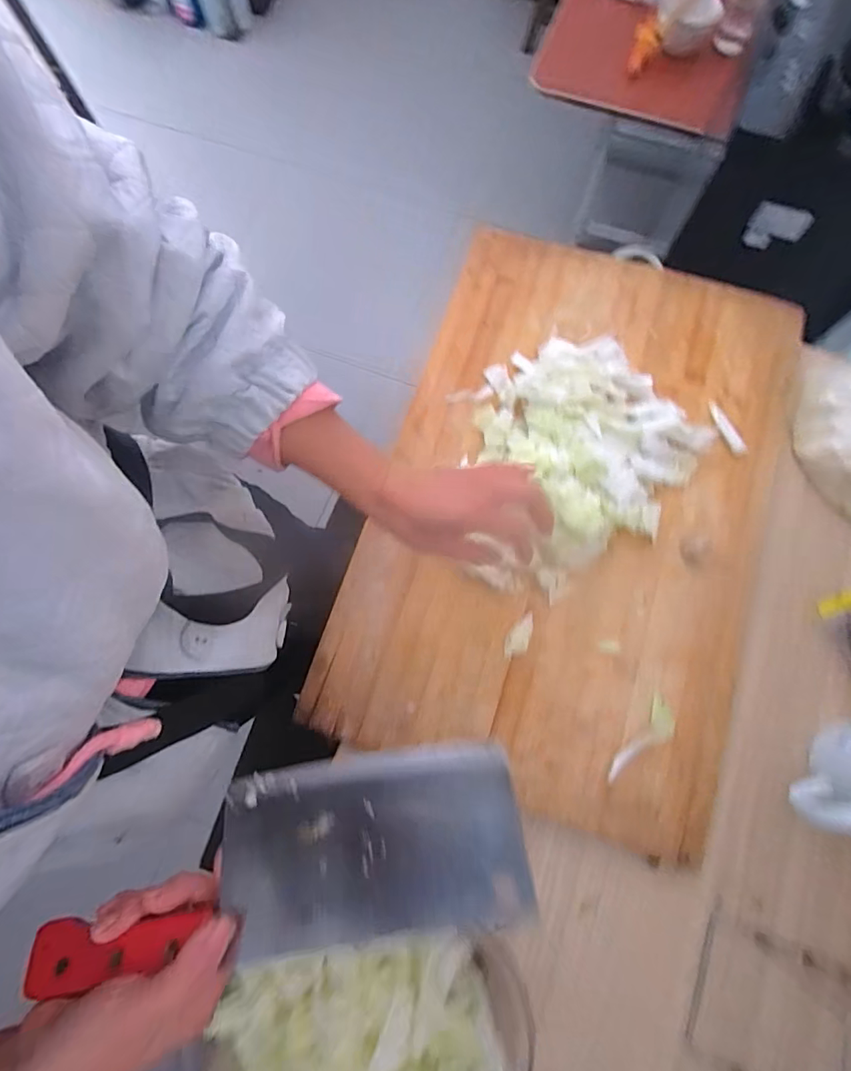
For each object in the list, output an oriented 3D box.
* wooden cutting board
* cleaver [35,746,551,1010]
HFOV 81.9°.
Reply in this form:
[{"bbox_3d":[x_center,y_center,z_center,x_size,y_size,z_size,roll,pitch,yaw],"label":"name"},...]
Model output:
[{"bbox_3d":[0.144,-0.035,0.480,0.365,0.020,0.549,19,77,6],"label":"wooden cutting board"},{"bbox_3d":[-0.075,0.176,0.273,0.253,0.023,0.089,-8,62,3],"label":"cleaver"}]

